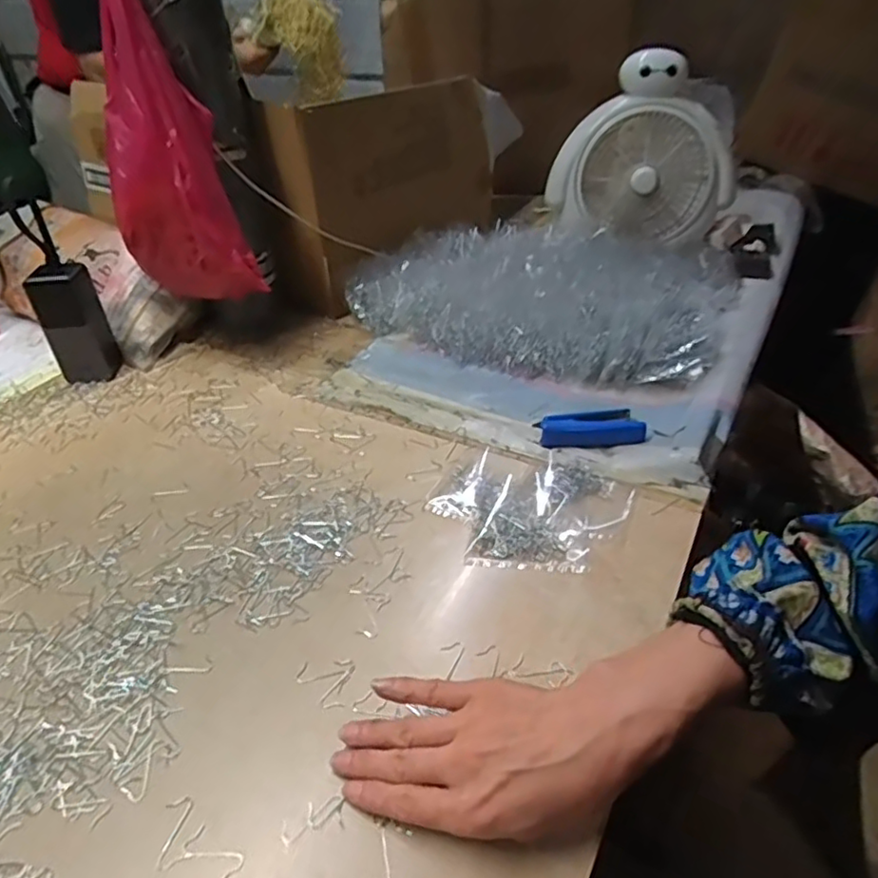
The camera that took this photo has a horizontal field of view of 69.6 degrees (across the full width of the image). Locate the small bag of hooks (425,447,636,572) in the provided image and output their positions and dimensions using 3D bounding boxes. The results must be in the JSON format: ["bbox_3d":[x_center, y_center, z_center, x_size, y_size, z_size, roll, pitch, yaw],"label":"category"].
[{"bbox_3d":[0.077,0.055,0.553,0.153,0.012,0.145,20,43,25],"label":"small bag of hooks"}]

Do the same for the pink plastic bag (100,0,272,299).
[{"bbox_3d":[-0.282,-0.293,0.651,0.115,0.284,0.120,-22,43,-25],"label":"pink plastic bag"}]

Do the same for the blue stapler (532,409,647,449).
[{"bbox_3d":[0.153,-0.009,0.627,0.103,0.019,0.041,-4,38,-4],"label":"blue stapler"}]

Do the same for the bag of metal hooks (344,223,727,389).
[{"bbox_3d":[0.140,-0.204,0.842,0.460,0.081,0.322,16,41,21],"label":"bag of metal hooks"}]

